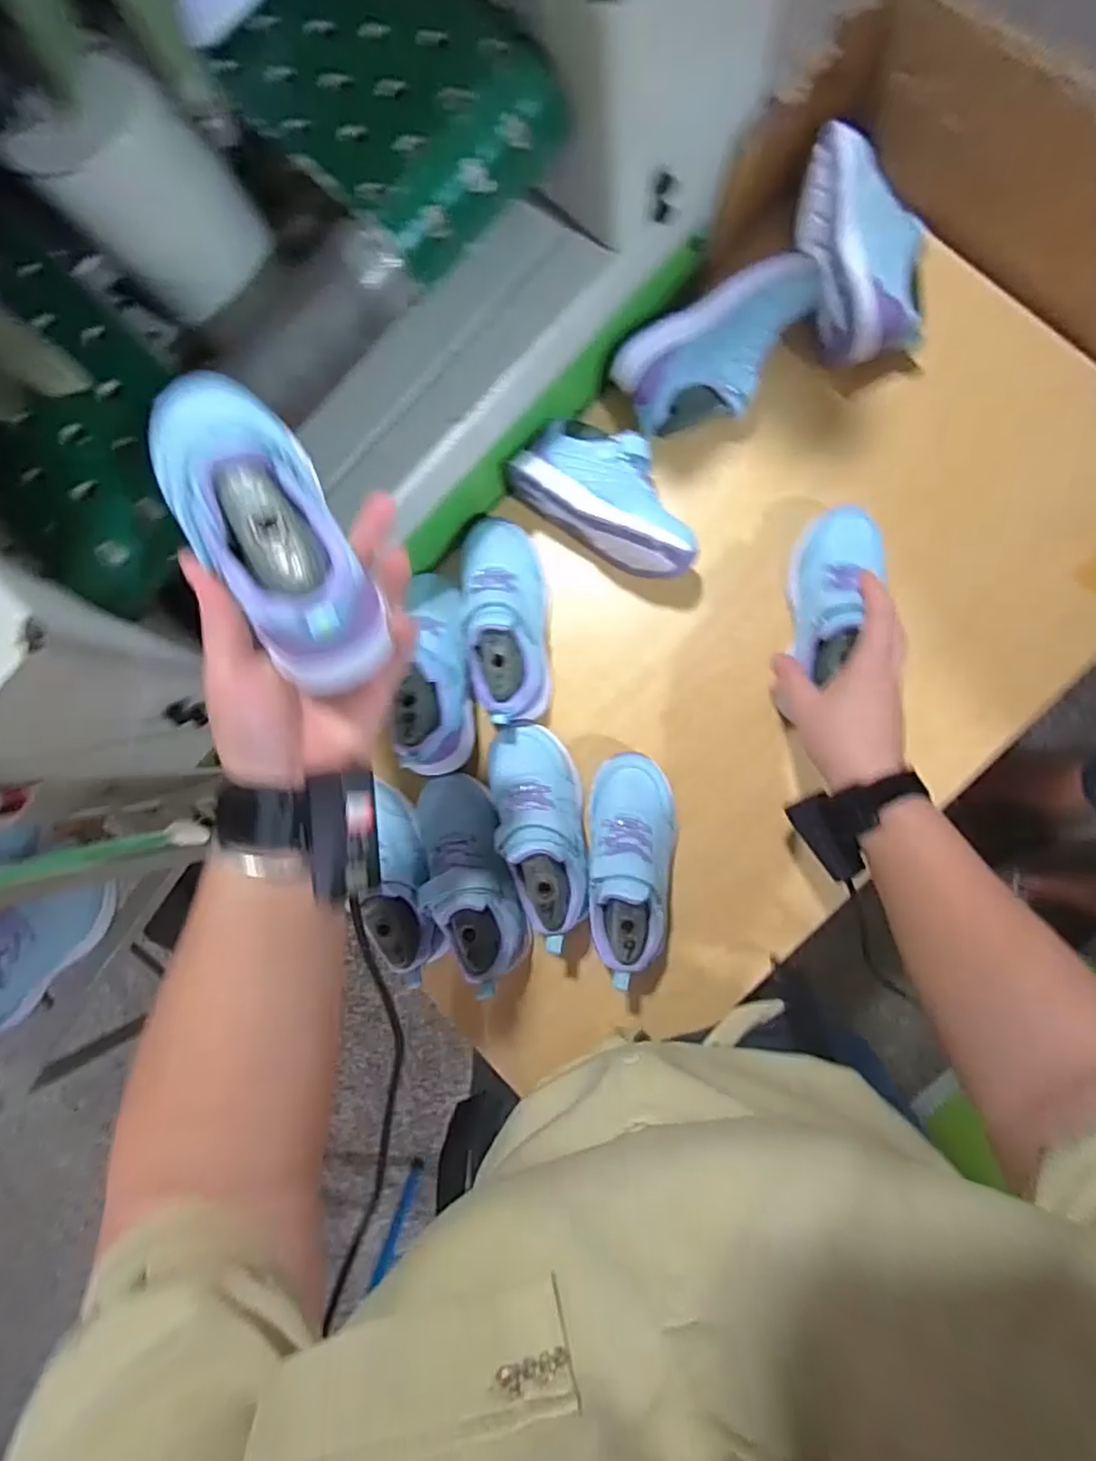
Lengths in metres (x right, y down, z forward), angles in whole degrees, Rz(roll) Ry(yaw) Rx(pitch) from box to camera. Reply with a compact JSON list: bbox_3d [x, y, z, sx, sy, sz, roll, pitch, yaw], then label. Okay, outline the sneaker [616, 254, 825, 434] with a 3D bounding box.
[{"bbox_3d":[0.153,-0.323,0.556,0.178,0.066,0.086,-26,86,5],"label":"sneaker"}]

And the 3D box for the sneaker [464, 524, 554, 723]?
[{"bbox_3d":[-0.039,-0.097,0.565,0.071,0.077,0.183,-5,88,6],"label":"sneaker"}]

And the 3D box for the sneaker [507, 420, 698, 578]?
[{"bbox_3d":[0.057,-0.202,0.560,0.170,0.068,0.090,38,92,6],"label":"sneaker"}]

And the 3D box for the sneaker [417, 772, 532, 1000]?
[{"bbox_3d":[-0.065,0.128,0.559,0.072,0.086,0.182,-19,74,5],"label":"sneaker"}]

